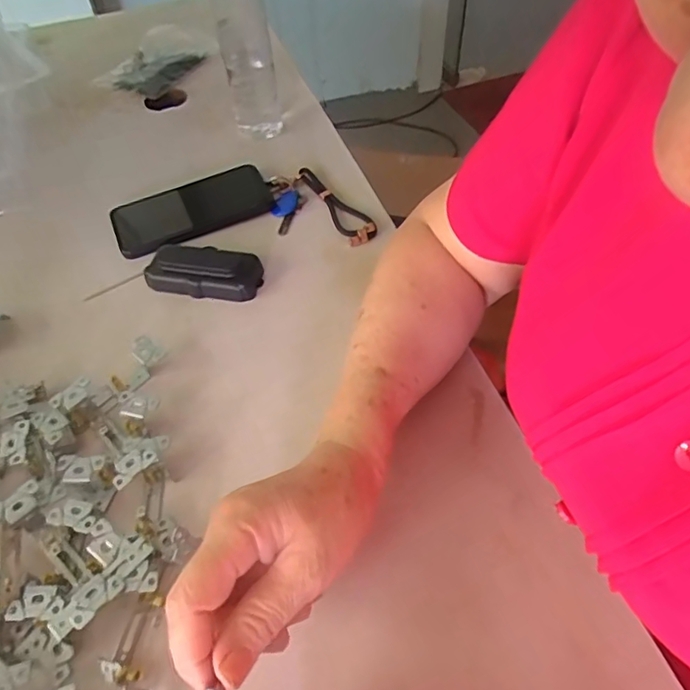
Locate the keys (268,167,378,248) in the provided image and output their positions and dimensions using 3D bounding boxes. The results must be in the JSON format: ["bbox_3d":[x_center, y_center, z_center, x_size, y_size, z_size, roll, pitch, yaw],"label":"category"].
[{"bbox_3d":[-0.030,-0.142,0.544,0.083,0.017,0.127,-20,54,-12],"label":"keys"}]

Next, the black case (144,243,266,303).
[{"bbox_3d":[-0.132,-0.074,0.492,0.106,0.022,0.053,7,54,8],"label":"black case"}]

